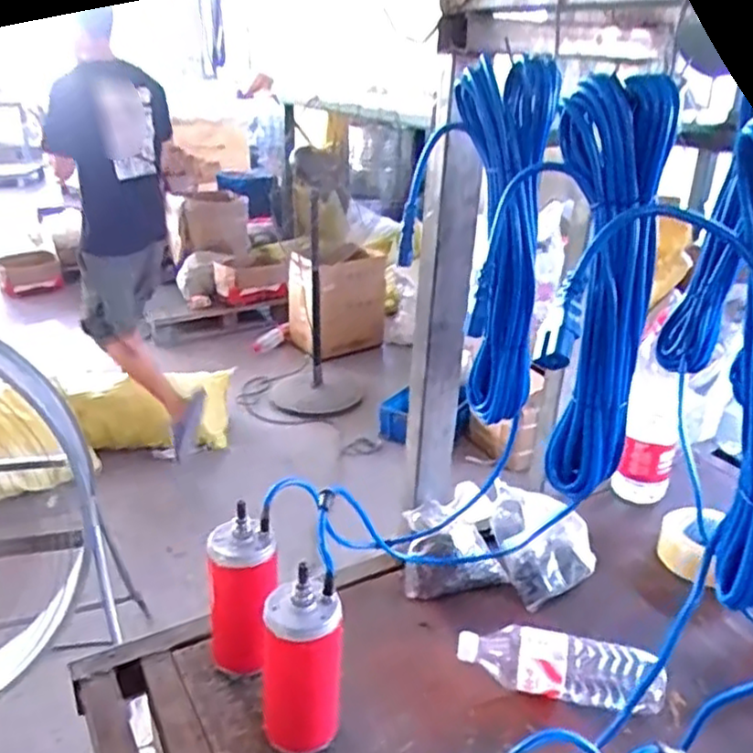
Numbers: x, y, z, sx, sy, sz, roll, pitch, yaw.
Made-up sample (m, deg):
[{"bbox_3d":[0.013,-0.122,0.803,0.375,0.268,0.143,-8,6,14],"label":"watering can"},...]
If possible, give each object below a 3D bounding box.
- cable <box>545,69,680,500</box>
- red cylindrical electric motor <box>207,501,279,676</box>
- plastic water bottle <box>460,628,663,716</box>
[{"bbox_3d":[0.180,-0.060,0.585,0.082,0.337,0.048,8,26,13],"label":"cable"},{"bbox_3d":[-0.151,0.254,0.813,0.077,0.194,0.061,0,25,-2],"label":"red cylindrical electric motor"},{"bbox_3d":[0.211,0.337,0.817,0.231,0.062,0.061,10,27,17],"label":"plastic water bottle"}]

